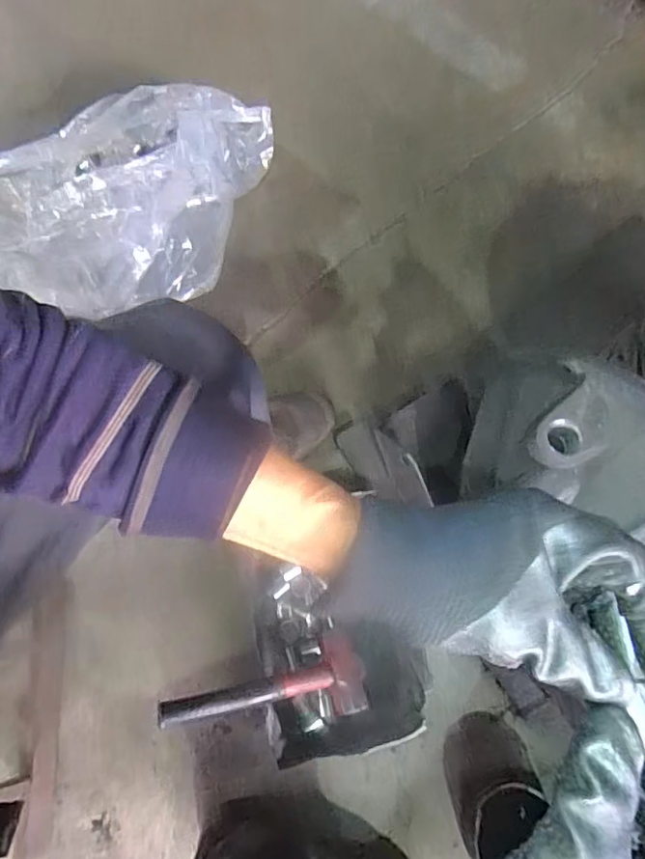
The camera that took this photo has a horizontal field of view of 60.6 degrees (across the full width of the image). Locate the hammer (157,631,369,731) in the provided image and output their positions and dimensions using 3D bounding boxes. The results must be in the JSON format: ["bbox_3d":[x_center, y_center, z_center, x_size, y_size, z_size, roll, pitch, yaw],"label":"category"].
[{"bbox_3d":[-0.066,0.313,0.661,0.248,0.057,0.096,-5,71,-20],"label":"hammer"}]

